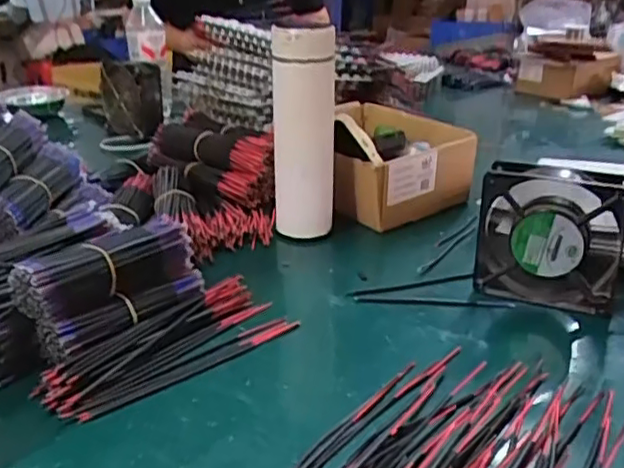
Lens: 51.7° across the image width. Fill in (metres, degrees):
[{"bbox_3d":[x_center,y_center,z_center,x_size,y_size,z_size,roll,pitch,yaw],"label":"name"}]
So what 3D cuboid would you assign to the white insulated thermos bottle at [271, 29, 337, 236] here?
[{"bbox_3d":[-0.009,-0.100,0.690,0.066,0.235,0.063,1,22,0],"label":"white insulated thermos bottle"}]

